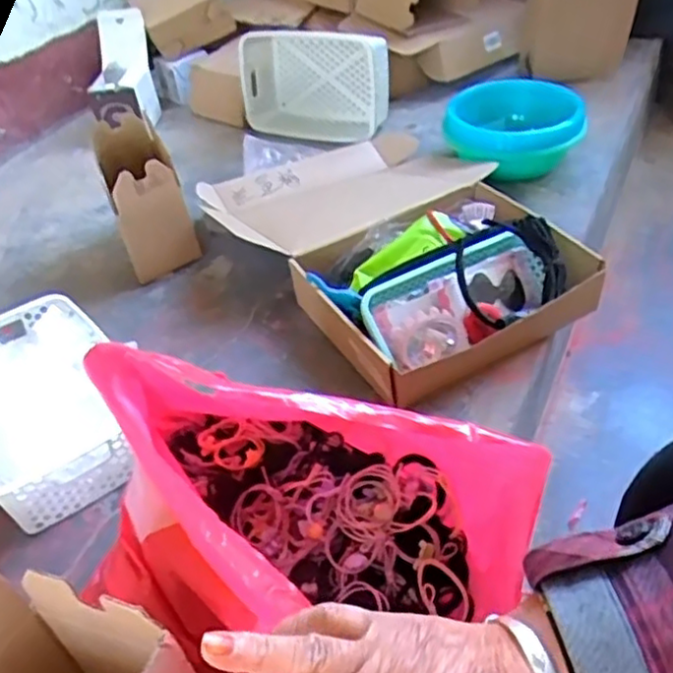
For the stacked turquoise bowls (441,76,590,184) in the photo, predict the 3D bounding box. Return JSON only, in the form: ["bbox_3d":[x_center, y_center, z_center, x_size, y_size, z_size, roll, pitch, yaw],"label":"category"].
[{"bbox_3d":[0.308,-0.348,1.212,0.240,0.121,0.211,4,42,13],"label":"stacked turquoise bowls"}]

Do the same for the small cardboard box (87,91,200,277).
[{"bbox_3d":[-0.315,-0.222,1.126,0.109,0.181,0.209,-22,43,-16],"label":"small cardboard box"}]

